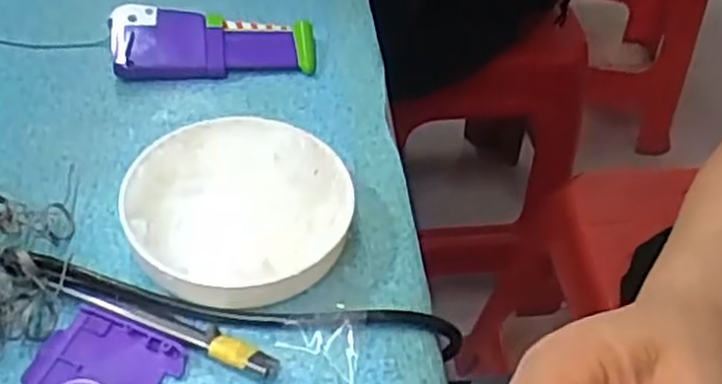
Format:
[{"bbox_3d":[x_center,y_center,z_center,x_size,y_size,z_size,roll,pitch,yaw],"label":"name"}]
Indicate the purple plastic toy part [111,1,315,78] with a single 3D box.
[{"bbox_3d":[-0.089,-0.092,0.471,0.119,0.023,0.045,-6,48,-12],"label":"purple plastic toy part"}]

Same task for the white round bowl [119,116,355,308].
[{"bbox_3d":[-0.060,0.006,0.375,0.106,0.029,0.098,3,47,-4],"label":"white round bowl"}]

